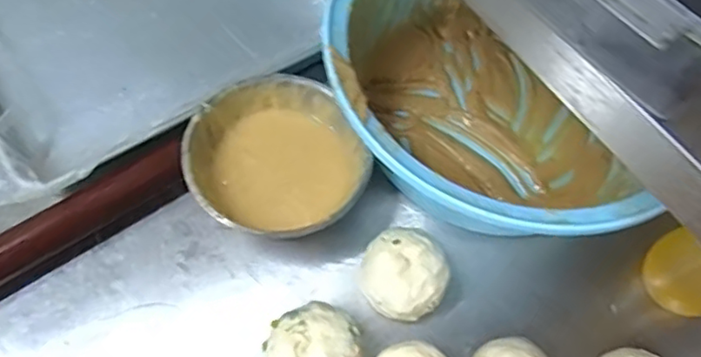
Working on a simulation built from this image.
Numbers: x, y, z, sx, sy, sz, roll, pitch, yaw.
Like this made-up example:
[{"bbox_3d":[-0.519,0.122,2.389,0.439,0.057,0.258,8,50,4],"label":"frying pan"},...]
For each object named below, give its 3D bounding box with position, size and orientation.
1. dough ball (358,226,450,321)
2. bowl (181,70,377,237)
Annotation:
[{"bbox_3d":[0.048,0.088,0.557,0.075,0.045,0.079,1,63,-3],"label":"dough ball"},{"bbox_3d":[-0.069,-0.013,0.588,0.163,0.067,0.154,-20,66,-13],"label":"bowl"}]

